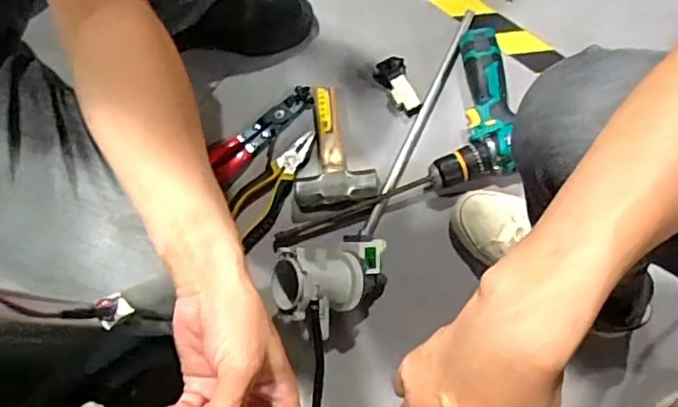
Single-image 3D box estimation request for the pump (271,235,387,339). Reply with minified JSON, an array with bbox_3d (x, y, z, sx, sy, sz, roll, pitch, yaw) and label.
[{"bbox_3d":[-0.004,0.101,0.735,0.149,0.110,0.113,-17,76,-4],"label":"pump"}]

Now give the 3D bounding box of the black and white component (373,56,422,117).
[{"bbox_3d":[0.082,-0.172,0.846,0.046,0.024,0.091,-18,76,-4],"label":"black and white component"}]

